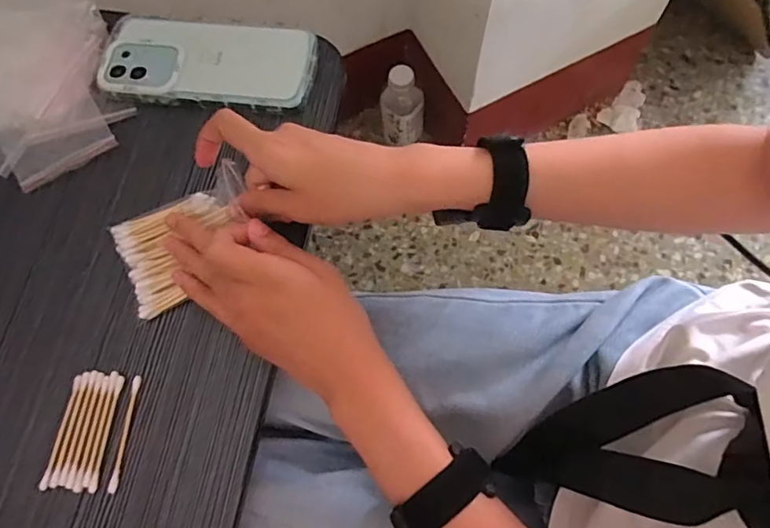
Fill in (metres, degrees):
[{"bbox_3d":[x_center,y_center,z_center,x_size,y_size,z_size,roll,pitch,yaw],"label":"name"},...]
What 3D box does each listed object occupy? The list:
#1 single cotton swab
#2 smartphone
[{"bbox_3d":[-0.165,0.107,0.334,0.006,0.004,0.070,3,70,4],"label":"single cotton swab"},{"bbox_3d":[-0.141,-0.163,0.420,0.166,0.009,0.075,6,71,5],"label":"smartphone"}]

